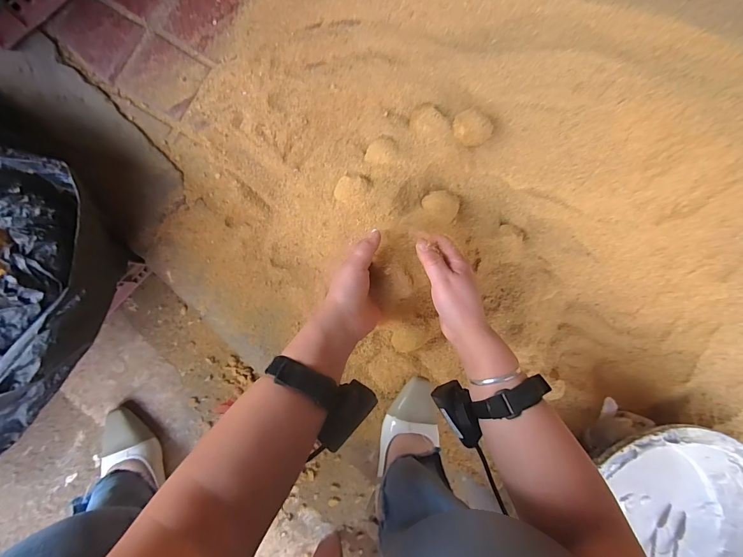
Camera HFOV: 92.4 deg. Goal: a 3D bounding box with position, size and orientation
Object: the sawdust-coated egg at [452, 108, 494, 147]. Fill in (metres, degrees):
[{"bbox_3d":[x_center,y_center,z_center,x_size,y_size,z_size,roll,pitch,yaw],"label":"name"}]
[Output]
[{"bbox_3d":[0.147,-0.217,0.512,0.062,0.040,0.051,-23,91,-10],"label":"sawdust-coated egg"}]

